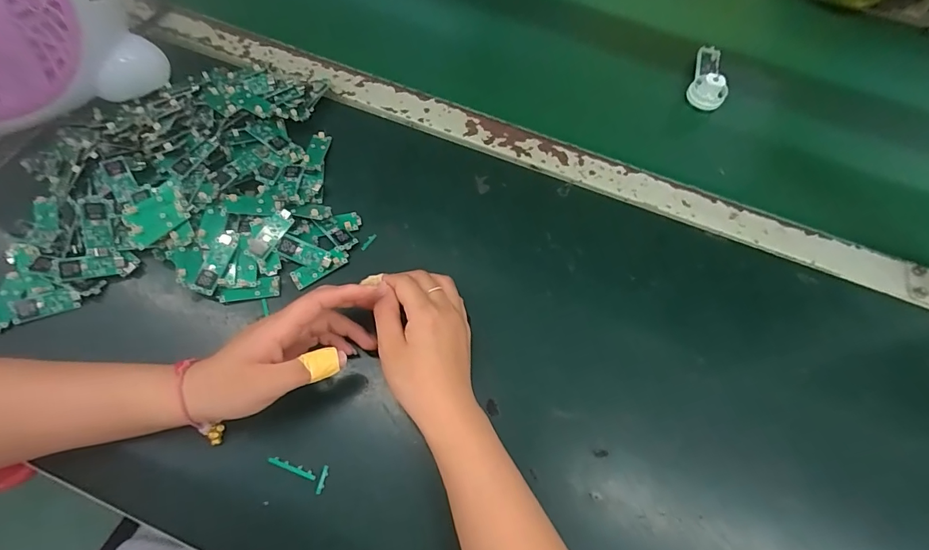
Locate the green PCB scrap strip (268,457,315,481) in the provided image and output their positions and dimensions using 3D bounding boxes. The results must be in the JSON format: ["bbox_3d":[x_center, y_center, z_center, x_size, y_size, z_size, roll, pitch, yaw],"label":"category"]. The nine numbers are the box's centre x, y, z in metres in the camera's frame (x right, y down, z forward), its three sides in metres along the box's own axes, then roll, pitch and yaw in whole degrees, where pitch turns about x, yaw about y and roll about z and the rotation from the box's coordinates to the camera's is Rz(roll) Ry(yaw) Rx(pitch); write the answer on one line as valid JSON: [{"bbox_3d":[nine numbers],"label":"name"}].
[{"bbox_3d":[-0.127,0.141,0.318,0.037,0.004,0.006,20,66,7],"label":"green PCB scrap strip"}]

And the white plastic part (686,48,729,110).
[{"bbox_3d":[0.284,-0.231,0.496,0.038,0.026,0.088,19,65,6],"label":"white plastic part"}]

